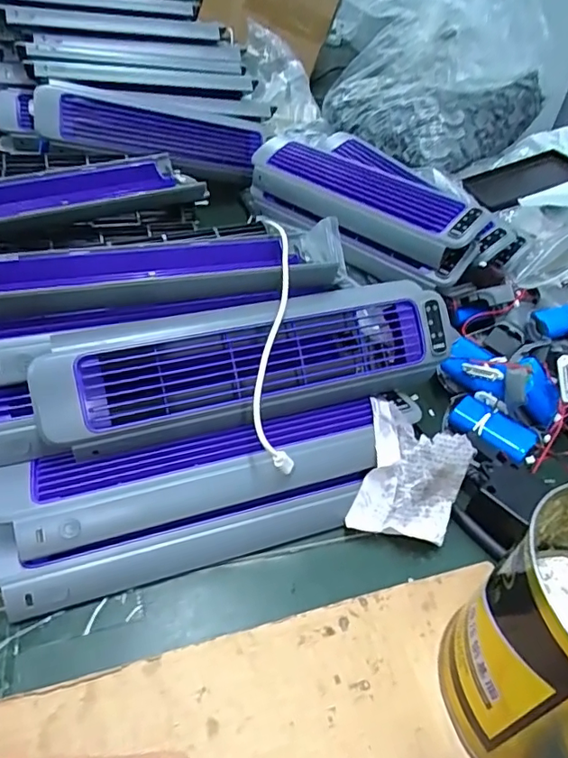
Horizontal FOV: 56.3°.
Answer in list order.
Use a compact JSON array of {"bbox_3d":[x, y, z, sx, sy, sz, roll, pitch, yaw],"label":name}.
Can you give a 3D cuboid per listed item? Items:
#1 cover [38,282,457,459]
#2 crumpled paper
[{"bbox_3d":[-0.016,-0.011,0.373,0.291,0.080,0.025,-11,5,-20],"label":"cover"},{"bbox_3d":[0.091,0.068,0.380,0.071,0.089,0.018,12,1,9],"label":"crumpled paper"}]

